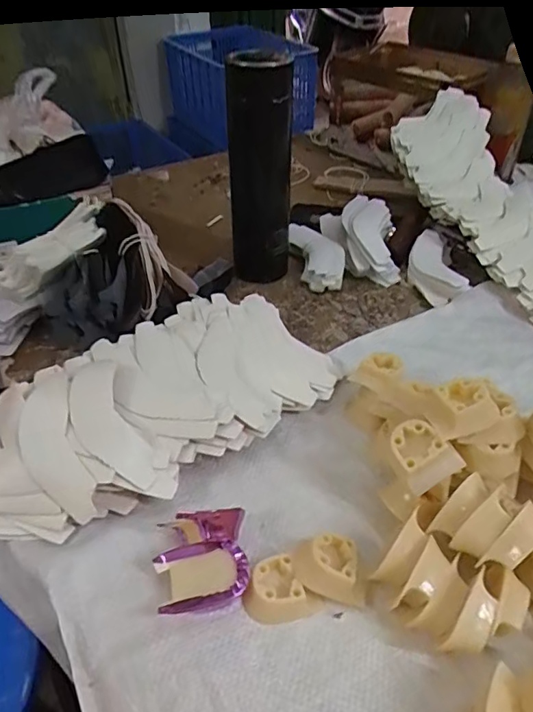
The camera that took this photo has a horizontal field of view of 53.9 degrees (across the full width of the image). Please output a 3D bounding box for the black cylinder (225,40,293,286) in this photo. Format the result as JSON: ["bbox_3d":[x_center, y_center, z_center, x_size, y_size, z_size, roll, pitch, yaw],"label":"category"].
[{"bbox_3d":[-0.006,-0.195,0.566,0.065,0.225,0.077,-3,40,-3],"label":"black cylinder"}]

